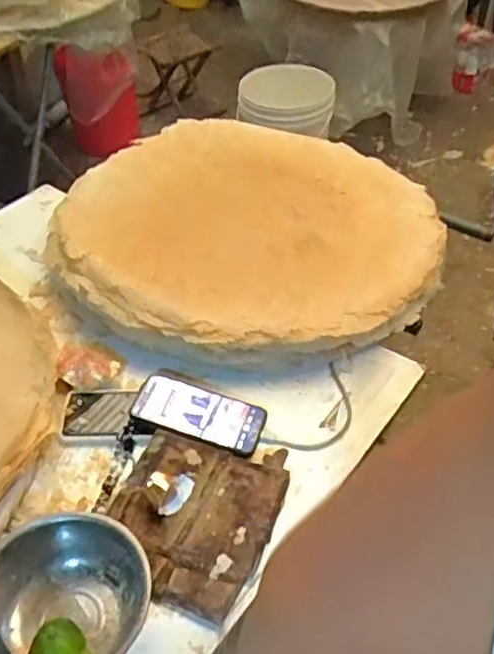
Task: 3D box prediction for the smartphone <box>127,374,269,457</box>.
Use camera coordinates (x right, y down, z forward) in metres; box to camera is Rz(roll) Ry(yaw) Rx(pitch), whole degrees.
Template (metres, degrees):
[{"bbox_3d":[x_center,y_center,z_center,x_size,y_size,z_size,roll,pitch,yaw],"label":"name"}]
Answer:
[{"bbox_3d":[-0.058,0.105,0.798,0.158,0.011,0.079,20,43,7],"label":"smartphone"}]

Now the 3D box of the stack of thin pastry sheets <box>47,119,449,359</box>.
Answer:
[{"bbox_3d":[0.011,-0.184,1.038,0.578,0.075,0.584,9,46,8],"label":"stack of thin pastry sheets"}]

